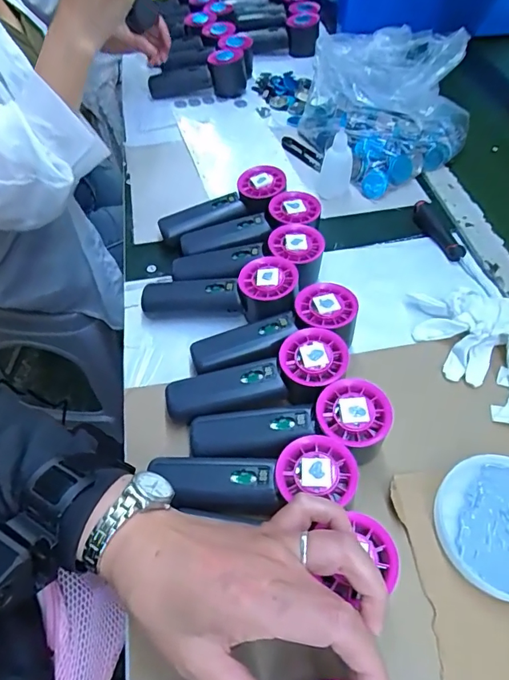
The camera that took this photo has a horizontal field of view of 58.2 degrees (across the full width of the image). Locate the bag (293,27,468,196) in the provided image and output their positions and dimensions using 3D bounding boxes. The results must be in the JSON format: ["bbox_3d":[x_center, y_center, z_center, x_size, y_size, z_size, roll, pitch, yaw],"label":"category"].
[{"bbox_3d":[0.170,-0.346,0.644,0.203,0.100,0.273,-23,57,-17],"label":"bag"}]

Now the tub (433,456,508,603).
[{"bbox_3d":[0.189,0.140,0.342,0.104,0.019,0.097,-1,53,1],"label":"tub"}]

